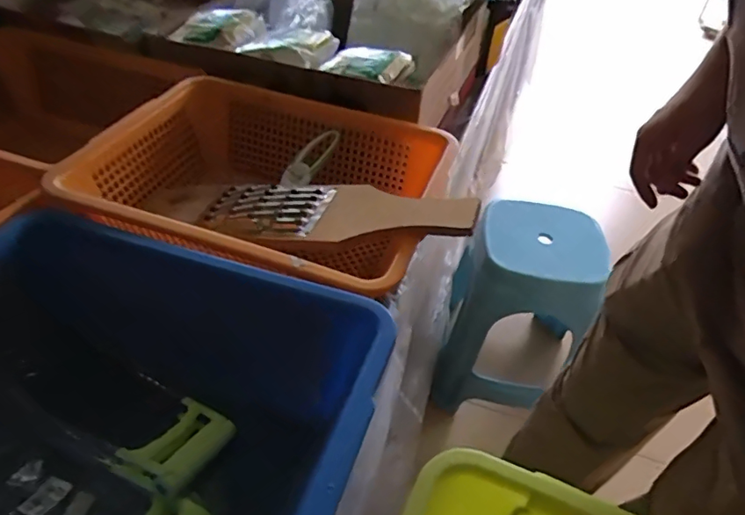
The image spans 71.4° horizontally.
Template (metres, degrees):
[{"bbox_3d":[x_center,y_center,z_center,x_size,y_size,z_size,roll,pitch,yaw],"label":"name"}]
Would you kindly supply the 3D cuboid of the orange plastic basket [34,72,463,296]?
[{"bbox_3d":[-0.114,-0.069,0.579,0.355,0.103,0.285,15,43,12],"label":"orange plastic basket"}]

